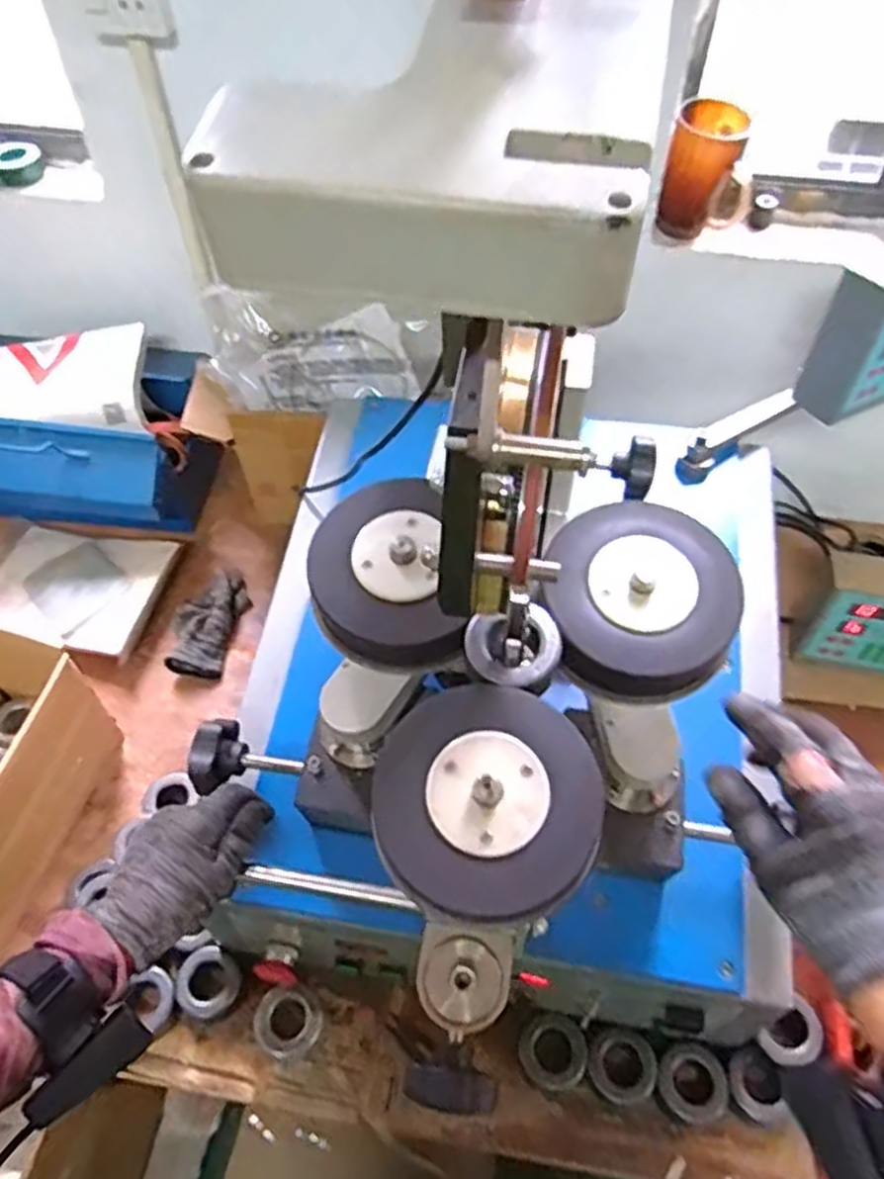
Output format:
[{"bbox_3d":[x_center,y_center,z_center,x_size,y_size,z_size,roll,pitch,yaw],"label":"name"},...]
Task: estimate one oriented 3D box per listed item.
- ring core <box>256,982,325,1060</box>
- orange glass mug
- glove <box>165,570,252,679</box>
[{"bbox_3d":[-0.146,0.417,0.746,0.061,0.043,0.060,35,61,23],"label":"ring core"},{"bbox_3d":[0.293,-0.451,0.852,0.092,0.121,0.084,18,56,12],"label":"orange glass mug"},{"bbox_3d":[-0.310,0.038,1.022,0.086,0.036,0.160,9,54,7],"label":"glove"}]

